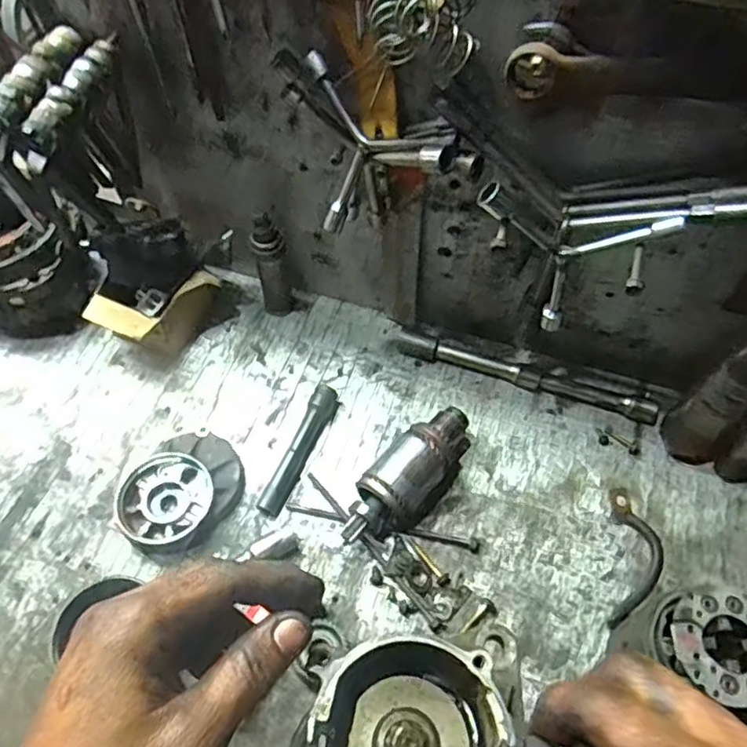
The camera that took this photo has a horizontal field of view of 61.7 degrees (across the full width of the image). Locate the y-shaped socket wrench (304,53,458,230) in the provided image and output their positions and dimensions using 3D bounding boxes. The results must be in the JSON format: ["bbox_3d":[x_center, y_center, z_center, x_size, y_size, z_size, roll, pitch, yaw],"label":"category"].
[{"bbox_3d":[0.005,-0.156,0.429,0.106,0.120,0.019,13,31,34],"label":"y-shaped socket wrench"}]

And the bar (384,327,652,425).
[{"bbox_3d":[0.142,0.001,0.613,0.262,0.021,0.022,19,59,11],"label":"bar"}]

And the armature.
[{"bbox_3d":[0.029,0.087,0.536,0.053,0.053,0.146,35,63,20],"label":"armature"}]

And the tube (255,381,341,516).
[{"bbox_3d":[-0.067,0.068,0.572,0.022,0.018,0.130,18,59,11],"label":"tube"}]

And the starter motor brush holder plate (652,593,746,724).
[{"bbox_3d":[0.215,0.173,0.393,0.069,0.026,0.059,33,62,19],"label":"starter motor brush holder plate"}]

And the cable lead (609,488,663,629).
[{"bbox_3d":[0.194,0.143,0.481,0.030,0.084,0.083,-5,57,-4],"label":"cable lead"}]

